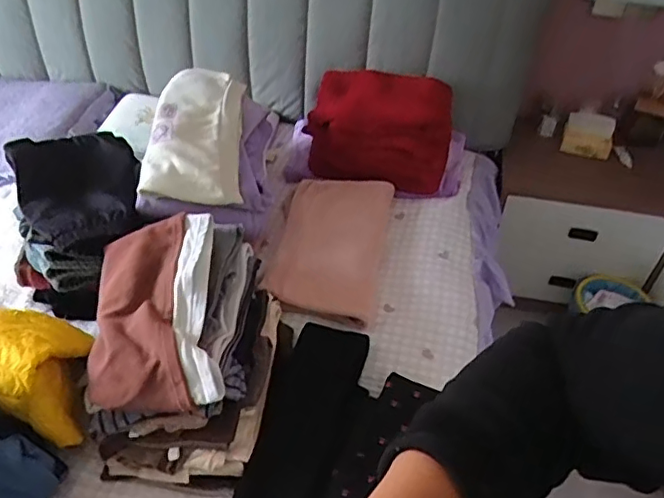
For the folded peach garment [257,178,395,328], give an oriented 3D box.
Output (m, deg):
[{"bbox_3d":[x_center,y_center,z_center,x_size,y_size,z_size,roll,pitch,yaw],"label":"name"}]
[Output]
[{"bbox_3d":[-0.002,-0.022,1.232,0.224,0.051,0.396,8,44,7],"label":"folded peach garment"}]

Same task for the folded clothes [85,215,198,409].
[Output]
[{"bbox_3d":[-0.314,0.097,0.930,0.153,0.069,0.385,-7,45,-9],"label":"folded clothes"}]

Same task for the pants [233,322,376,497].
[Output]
[{"bbox_3d":[-0.041,0.294,0.938,0.160,0.045,0.433,10,44,8],"label":"pants"}]

